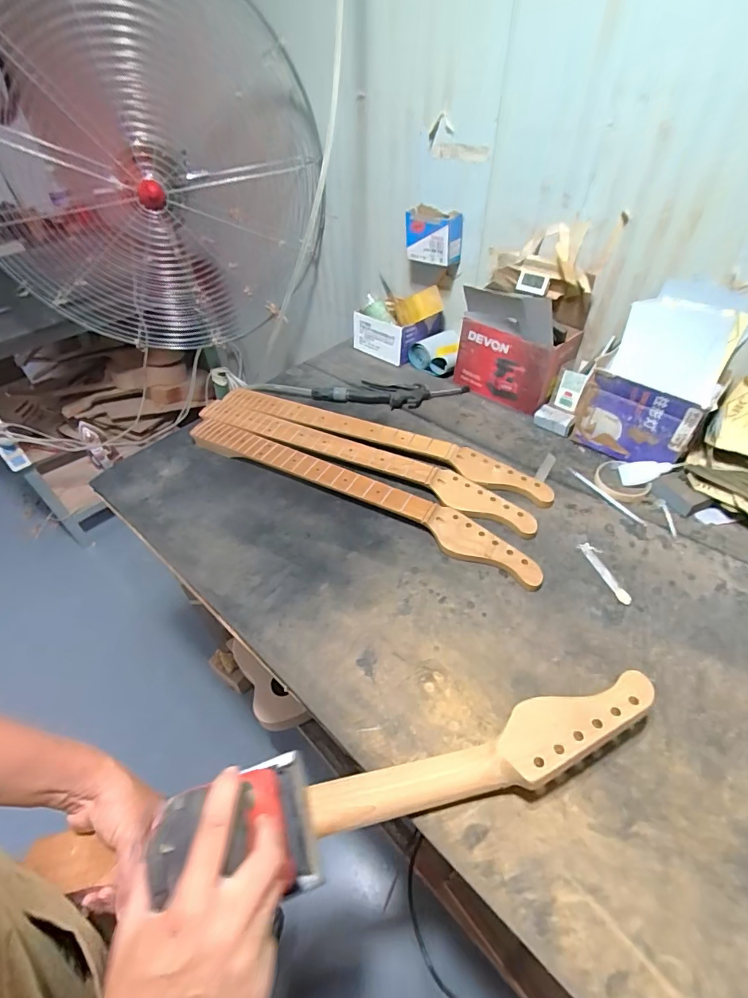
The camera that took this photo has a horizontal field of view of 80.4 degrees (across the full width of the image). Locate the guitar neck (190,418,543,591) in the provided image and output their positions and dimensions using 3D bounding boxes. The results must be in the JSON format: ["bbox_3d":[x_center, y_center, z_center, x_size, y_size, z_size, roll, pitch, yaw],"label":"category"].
[{"bbox_3d":[-0.040,-0.022,0.732,0.638,0.034,0.078,22,52,21],"label":"guitar neck"}]

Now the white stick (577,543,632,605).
[{"bbox_3d":[0.325,0.102,0.620,0.025,0.007,0.102,-12,48,-9],"label":"white stick"}]

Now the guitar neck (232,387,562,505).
[{"bbox_3d":[0.005,-0.111,0.815,0.627,0.035,0.071,18,50,18],"label":"guitar neck"}]

